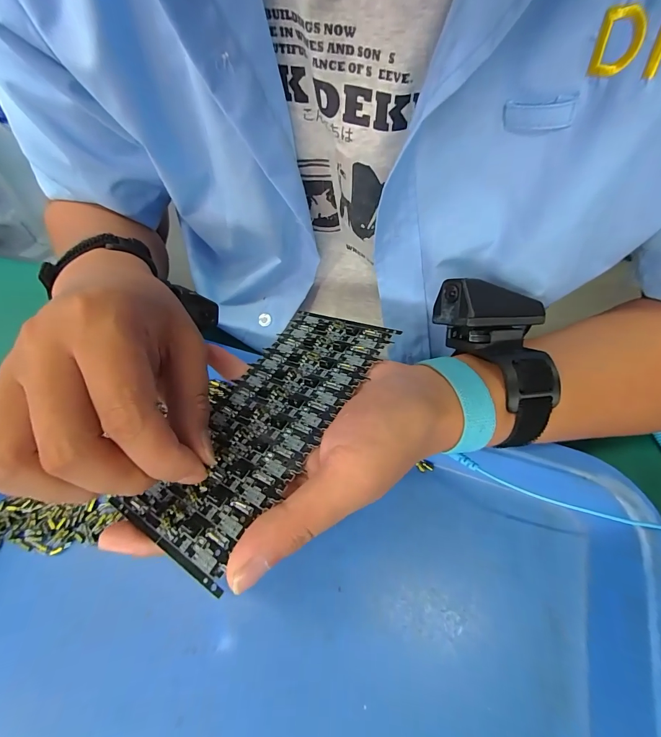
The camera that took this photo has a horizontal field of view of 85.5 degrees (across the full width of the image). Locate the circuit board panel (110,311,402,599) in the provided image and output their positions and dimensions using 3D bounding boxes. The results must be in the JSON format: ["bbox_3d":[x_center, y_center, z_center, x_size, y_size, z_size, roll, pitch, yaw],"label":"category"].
[{"bbox_3d":[-0.035,0.023,0.203,0.077,0.004,0.161,17,52,30],"label":"circuit board panel"}]

